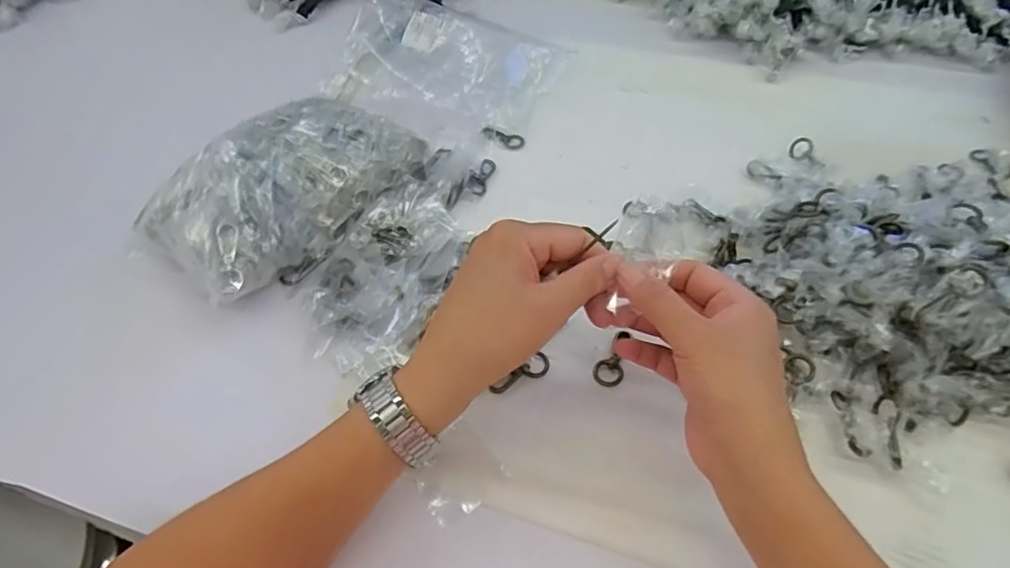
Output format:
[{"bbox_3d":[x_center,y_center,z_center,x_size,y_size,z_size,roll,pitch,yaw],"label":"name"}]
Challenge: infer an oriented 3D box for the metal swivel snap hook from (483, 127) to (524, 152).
[{"bbox_3d":[-0.002,-0.158,0.604,0.047,0.006,0.022,18,53,-12],"label":"metal swivel snap hook"}]

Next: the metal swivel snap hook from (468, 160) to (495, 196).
[{"bbox_3d":[-0.024,-0.111,0.568,0.018,0.012,0.052,12,54,11],"label":"metal swivel snap hook"}]

